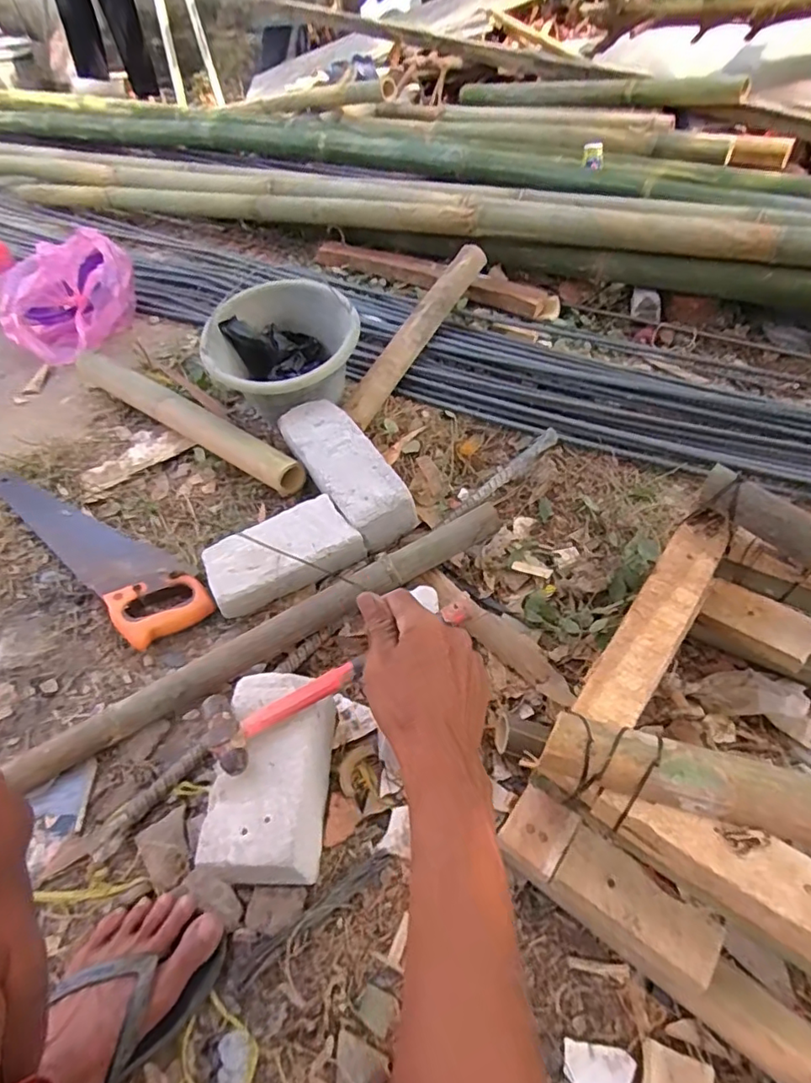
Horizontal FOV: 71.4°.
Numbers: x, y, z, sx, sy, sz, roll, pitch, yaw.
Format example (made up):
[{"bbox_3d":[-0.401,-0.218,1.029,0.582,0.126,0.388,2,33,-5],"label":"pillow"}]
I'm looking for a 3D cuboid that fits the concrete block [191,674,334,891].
[{"bbox_3d":[-0.143,0.254,0.618,0.100,0.100,0.196,-1,52,5],"label":"concrete block"}]

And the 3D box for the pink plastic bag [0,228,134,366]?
[{"bbox_3d":[-0.739,-0.533,1.241,0.291,0.158,0.261,-26,55,-14],"label":"pink plastic bag"}]

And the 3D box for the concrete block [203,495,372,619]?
[{"bbox_3d":[-0.176,0.017,0.816,0.218,0.065,0.102,-22,53,-11],"label":"concrete block"}]

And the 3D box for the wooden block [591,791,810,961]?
[{"bbox_3d":[0.245,0.242,0.442,0.176,0.036,0.062,26,58,26],"label":"wooden block"}]

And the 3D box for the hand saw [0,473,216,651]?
[{"bbox_3d":[-0.493,-0.006,0.890,0.500,0.023,0.122,33,62,27],"label":"hand saw"}]

